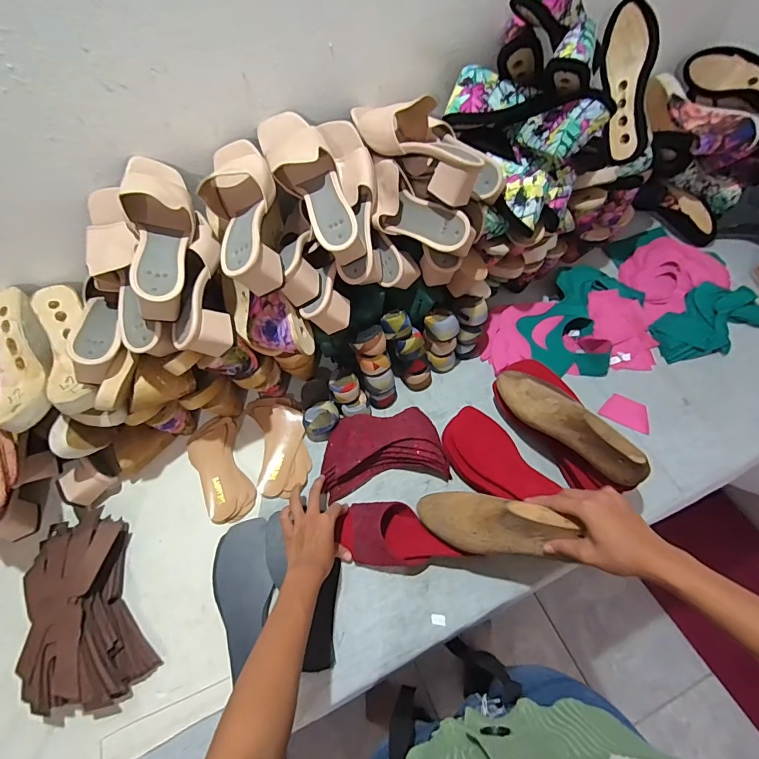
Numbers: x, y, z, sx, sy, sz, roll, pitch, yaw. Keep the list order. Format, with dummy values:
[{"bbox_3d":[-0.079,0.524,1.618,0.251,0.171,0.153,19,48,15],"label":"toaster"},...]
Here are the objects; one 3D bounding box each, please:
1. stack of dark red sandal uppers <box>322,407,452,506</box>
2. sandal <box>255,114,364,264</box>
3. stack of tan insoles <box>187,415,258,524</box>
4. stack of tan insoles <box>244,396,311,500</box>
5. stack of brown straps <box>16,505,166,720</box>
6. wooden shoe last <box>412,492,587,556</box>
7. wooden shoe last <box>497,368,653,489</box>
[{"bbox_3d":[0.002,0.116,0.694,0.206,0.048,0.128,-12,61,-2],"label":"stack of dark red sandal uppers"},{"bbox_3d":[-0.095,-0.278,0.589,0.081,0.087,0.234,-27,83,-11],"label":"sandal"},{"bbox_3d":[-0.268,0.147,0.704,0.083,0.020,0.184,-21,62,-7],"label":"stack of tan insoles"},{"bbox_3d":[-0.173,0.106,0.725,0.090,0.032,0.181,-16,61,-5],"label":"stack of tan insoles"},{"bbox_3d":[-0.421,0.318,0.597,0.134,0.071,0.276,-27,62,-10],"label":"stack of brown straps"},{"bbox_3d":[0.137,0.181,0.542,0.203,0.068,0.075,-9,53,41],"label":"wooden shoe last"},{"bbox_3d":[0.272,0.056,0.614,0.064,0.083,0.241,-35,47,-14],"label":"wooden shoe last"}]

